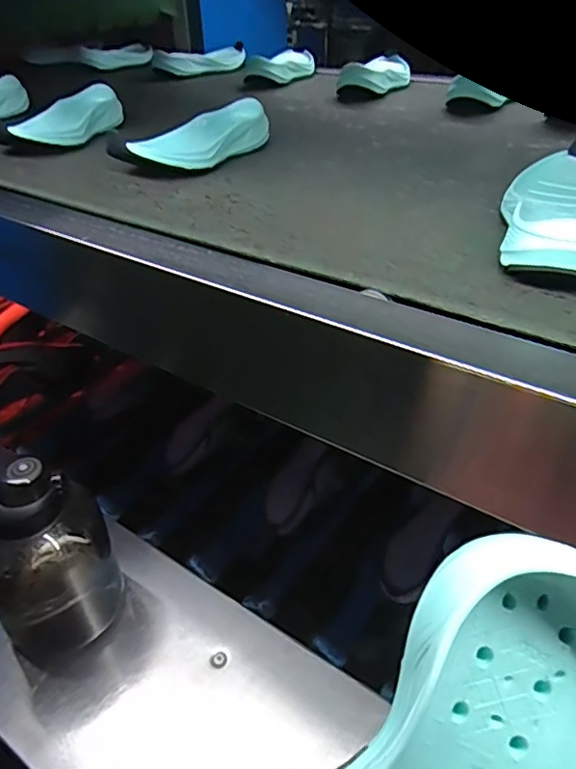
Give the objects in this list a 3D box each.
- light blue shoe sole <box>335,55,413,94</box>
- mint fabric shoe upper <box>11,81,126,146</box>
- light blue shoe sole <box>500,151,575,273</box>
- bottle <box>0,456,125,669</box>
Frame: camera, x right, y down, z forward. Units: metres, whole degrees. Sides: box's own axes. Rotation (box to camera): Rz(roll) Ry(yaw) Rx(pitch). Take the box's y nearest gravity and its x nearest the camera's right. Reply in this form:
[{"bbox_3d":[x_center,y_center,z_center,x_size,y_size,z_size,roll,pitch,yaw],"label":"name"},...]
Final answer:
[{"bbox_3d":[0.146,-0.498,0.890,0.069,0.040,0.202,15,41,20],"label":"light blue shoe sole"},{"bbox_3d":[-0.257,-0.317,0.670,0.078,0.039,0.173,0,38,3],"label":"mint fabric shoe upper"},{"bbox_3d":[0.198,-0.128,0.409,0.086,0.037,0.206,15,41,21],"label":"light blue shoe sole"},{"bbox_3d":[-0.244,0.179,0.562,0.125,0.225,0.097,-23,43,-24],"label":"bottle"}]

